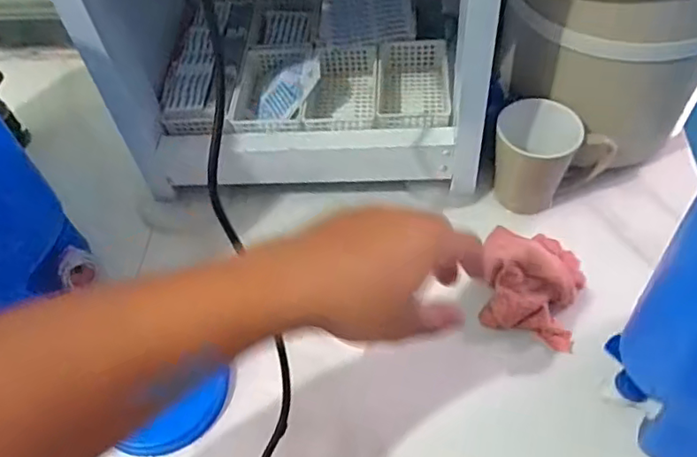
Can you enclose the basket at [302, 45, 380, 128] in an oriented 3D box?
[{"bbox_3d":[-0.006,-0.149,0.652,0.079,0.035,0.122,1,54,6],"label":"basket"}]

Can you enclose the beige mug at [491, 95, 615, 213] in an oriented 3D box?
[{"bbox_3d":[0.196,-0.069,0.604,0.115,0.095,0.076,26,61,22],"label":"beige mug"}]

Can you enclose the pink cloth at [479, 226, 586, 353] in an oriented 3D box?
[{"bbox_3d":[0.175,0.041,0.563,0.099,0.047,0.122,16,57,16],"label":"pink cloth"}]

